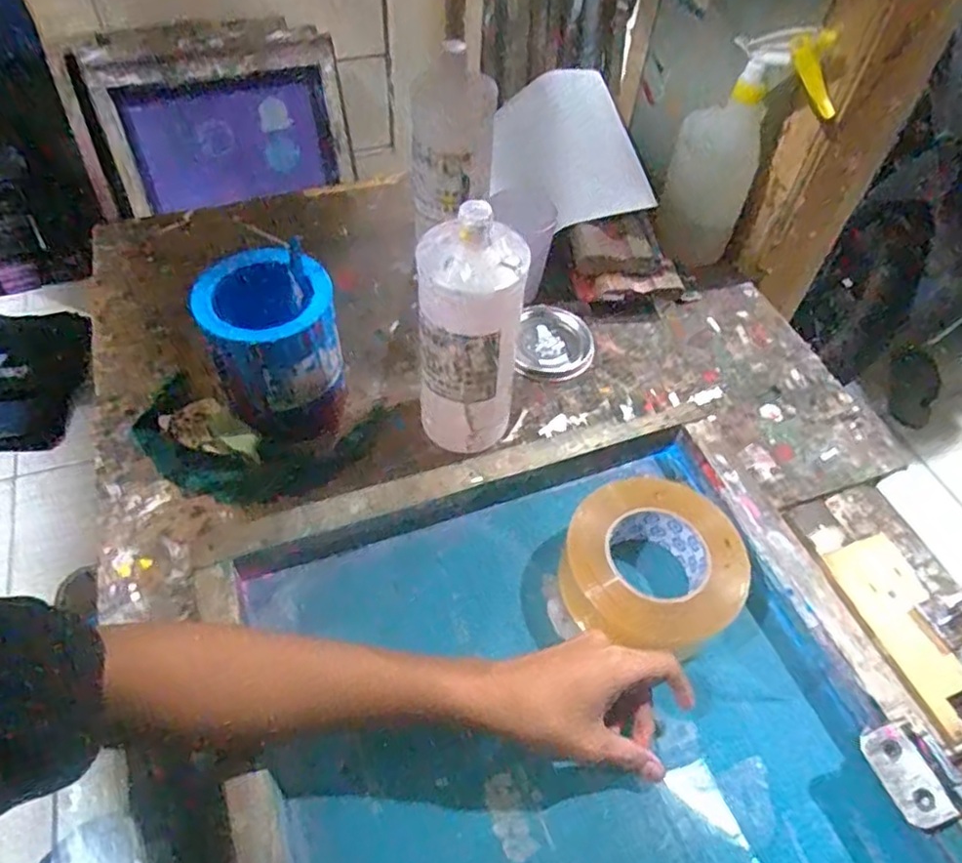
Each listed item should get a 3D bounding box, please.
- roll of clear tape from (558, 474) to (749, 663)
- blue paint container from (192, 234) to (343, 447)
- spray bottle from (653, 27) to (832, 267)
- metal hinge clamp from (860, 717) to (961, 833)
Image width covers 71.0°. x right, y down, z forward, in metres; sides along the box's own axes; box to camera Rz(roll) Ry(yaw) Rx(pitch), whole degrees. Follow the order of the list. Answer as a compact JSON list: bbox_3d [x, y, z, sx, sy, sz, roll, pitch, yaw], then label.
[{"bbox_3d":[0.137,0.108,0.540,0.127,0.059,0.130,1,53,-1],"label":"roll of clear tape"},{"bbox_3d":[-0.176,-0.068,0.599,0.110,0.150,0.087,-24,58,-19],"label":"blue paint container"},{"bbox_3d":[0.262,-0.281,0.689,0.117,0.236,0.080,29,55,17],"label":"spray bottle"},{"bbox_3d":[0.316,0.208,0.441,0.117,0.029,0.060,-15,55,-16],"label":"metal hinge clamp"}]

